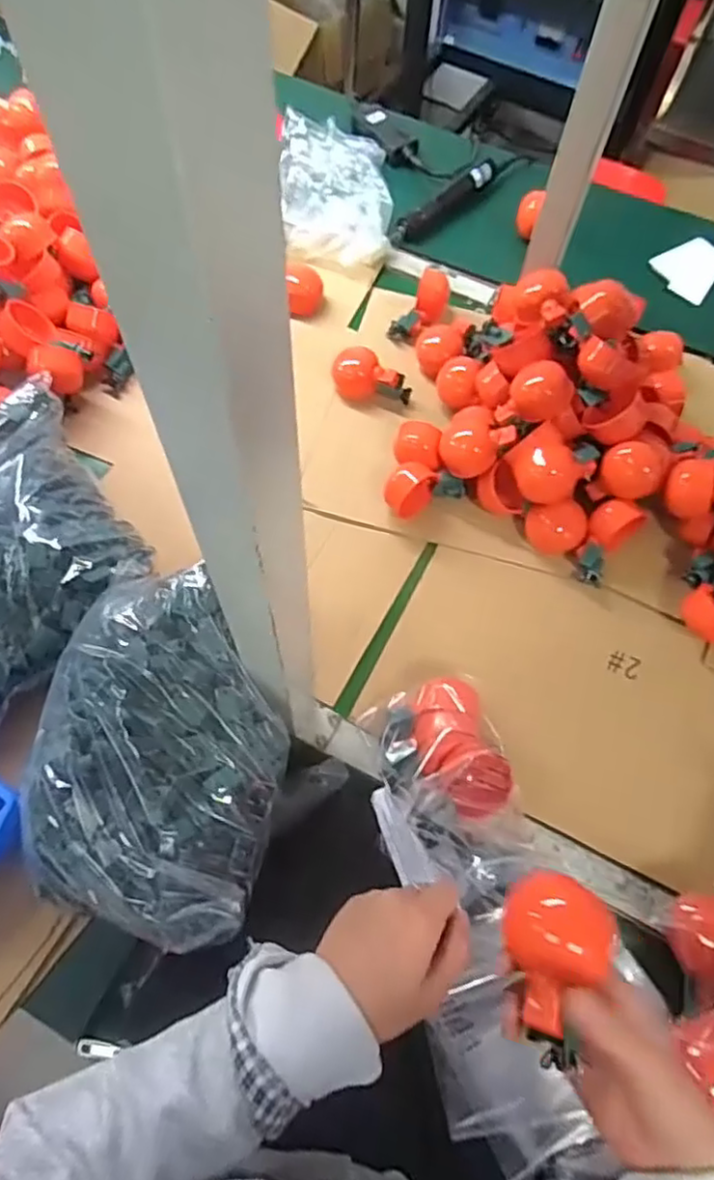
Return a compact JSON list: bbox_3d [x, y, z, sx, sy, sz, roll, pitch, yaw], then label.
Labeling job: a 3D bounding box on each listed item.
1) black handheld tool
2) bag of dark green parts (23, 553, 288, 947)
[{"bbox_3d":[0.131,-0.575,0.956,0.030,0.028,0.237,43,70,15],"label":"black handheld tool"},{"bbox_3d":[-0.151,0.125,0.487,0.188,0.103,0.241,11,66,2],"label":"bag of dark green parts"}]

